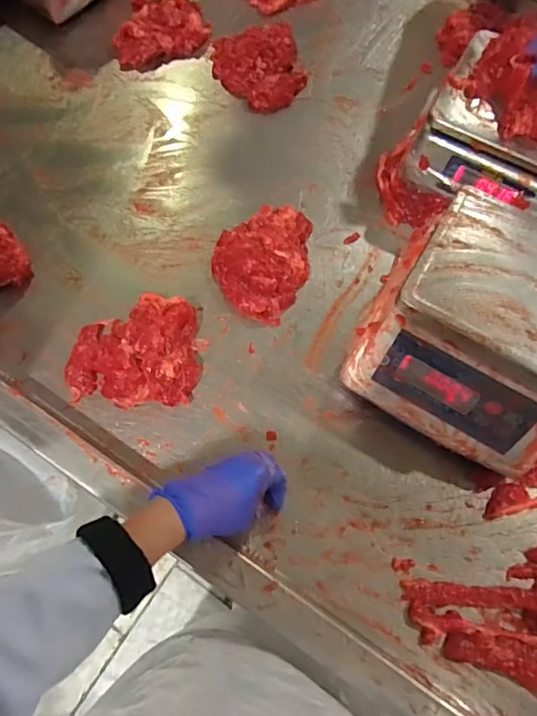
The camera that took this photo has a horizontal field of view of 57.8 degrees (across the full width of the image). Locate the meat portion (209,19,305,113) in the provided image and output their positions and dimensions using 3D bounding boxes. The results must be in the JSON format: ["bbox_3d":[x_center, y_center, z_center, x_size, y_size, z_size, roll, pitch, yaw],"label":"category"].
[{"bbox_3d":[-0.013,-0.466,0.775,0.144,0.042,0.144,-15,71,-5],"label":"meat portion"}]

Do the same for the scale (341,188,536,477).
[{"bbox_3d":[0.237,-0.037,0.533,0.216,0.115,0.240,29,73,10],"label":"scale"}]

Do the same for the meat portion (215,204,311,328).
[{"bbox_3d":[-0.007,-0.135,0.645,0.128,0.036,0.173,19,72,7],"label":"meat portion"}]

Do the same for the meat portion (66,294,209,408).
[{"bbox_3d":[-0.160,-0.015,0.589,0.160,0.040,0.146,7,71,3],"label":"meat portion"}]

